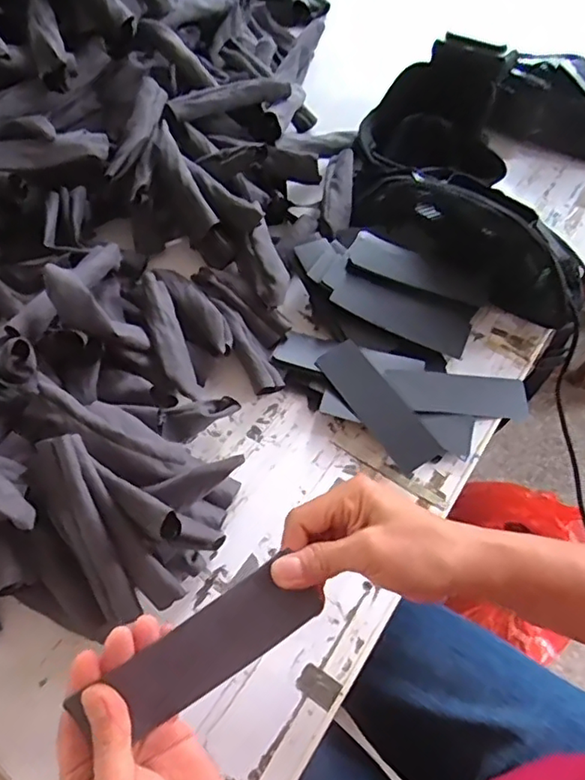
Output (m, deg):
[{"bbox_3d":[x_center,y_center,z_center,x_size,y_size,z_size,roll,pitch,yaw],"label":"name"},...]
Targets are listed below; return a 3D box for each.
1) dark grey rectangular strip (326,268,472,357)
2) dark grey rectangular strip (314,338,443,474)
[{"bbox_3d":[0.118,-0.082,0.615,0.147,0.006,0.046,24,78,3],"label":"dark grey rectangular strip"},{"bbox_3d":[0.084,0.014,0.563,0.045,0.008,0.142,-36,73,-8],"label":"dark grey rectangular strip"}]

